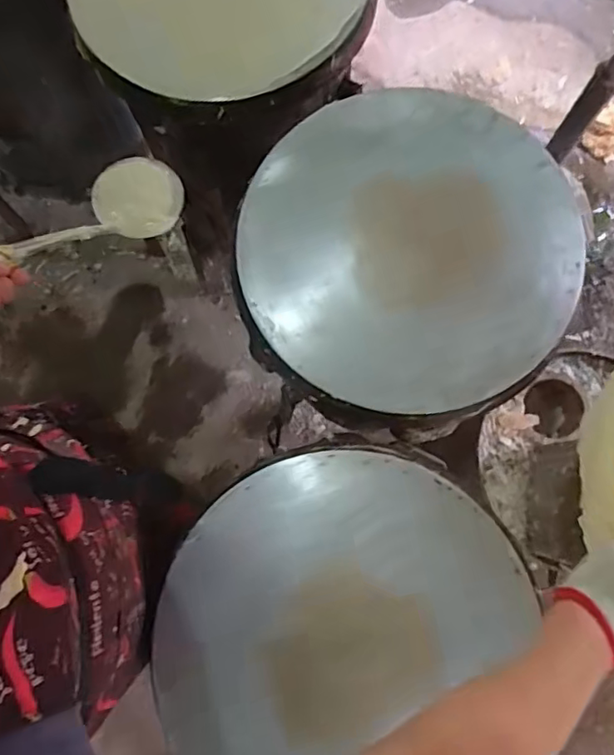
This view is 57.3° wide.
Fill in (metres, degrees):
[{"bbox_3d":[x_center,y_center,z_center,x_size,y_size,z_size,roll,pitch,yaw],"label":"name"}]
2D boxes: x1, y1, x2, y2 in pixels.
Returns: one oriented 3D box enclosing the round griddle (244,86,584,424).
[{"bbox_3d":[0.119,-0.153,0.658,0.372,0.030,0.382,0,79,0],"label":"round griddle"}]

